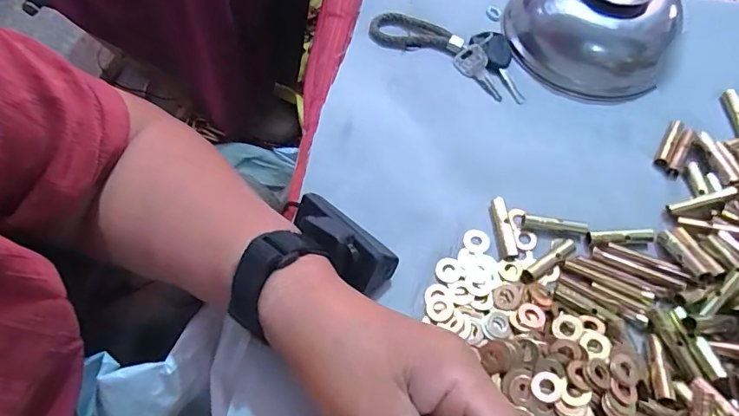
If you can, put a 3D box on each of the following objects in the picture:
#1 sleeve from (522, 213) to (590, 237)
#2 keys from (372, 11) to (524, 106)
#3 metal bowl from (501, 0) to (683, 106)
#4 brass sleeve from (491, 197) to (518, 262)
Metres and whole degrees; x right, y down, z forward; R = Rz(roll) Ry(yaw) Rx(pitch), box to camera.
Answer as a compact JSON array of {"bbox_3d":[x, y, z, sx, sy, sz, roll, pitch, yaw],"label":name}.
[{"bbox_3d":[0.125,0.011,0.327,0.042,0.007,0.010,8,60,3],"label":"sleeve"},{"bbox_3d":[0.071,-0.137,0.398,0.134,0.014,0.057,28,63,13],"label":"keys"},{"bbox_3d":[0.188,-0.155,0.395,0.137,0.061,0.137,1,60,-2],"label":"metal bowl"},{"bbox_3d":[0.091,0.014,0.325,0.011,0.007,0.044,-6,61,-6],"label":"brass sleeve"}]

